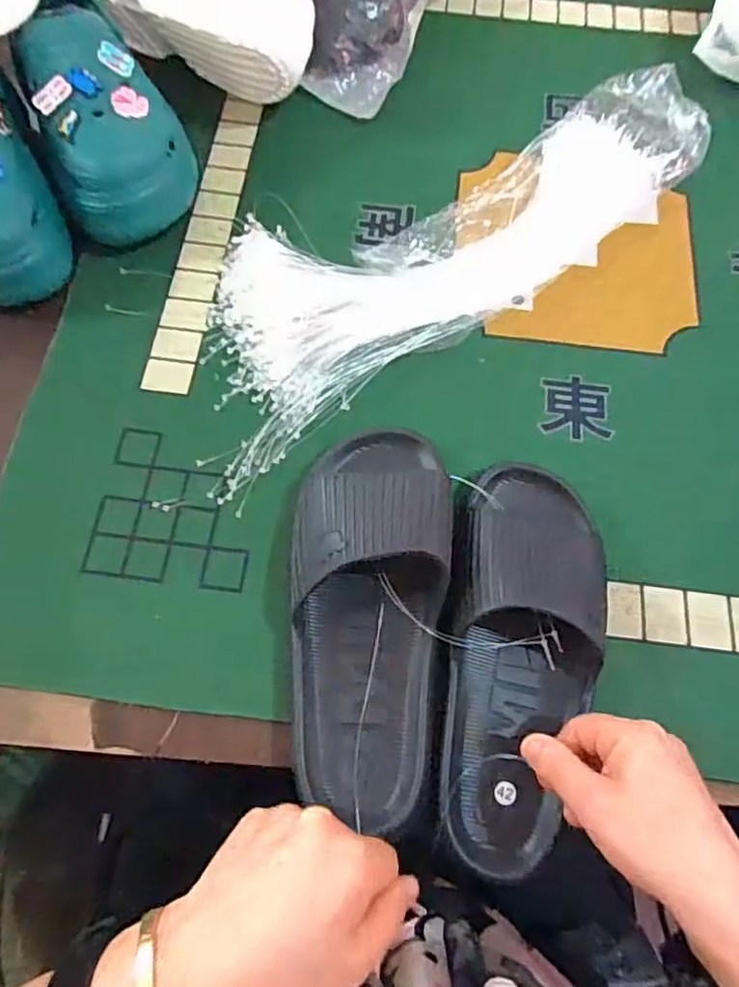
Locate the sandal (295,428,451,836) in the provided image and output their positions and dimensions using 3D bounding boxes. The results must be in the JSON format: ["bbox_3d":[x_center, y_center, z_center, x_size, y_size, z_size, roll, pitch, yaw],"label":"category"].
[{"bbox_3d":[0.001,0.069,0.401,0.100,0.070,0.253,2,69,-1],"label":"sandal"}]

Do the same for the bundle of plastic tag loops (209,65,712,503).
[{"bbox_3d":[0.074,-0.228,0.544,0.554,0.026,0.174,-34,74,-14],"label":"bundle of plastic tag loops"}]

